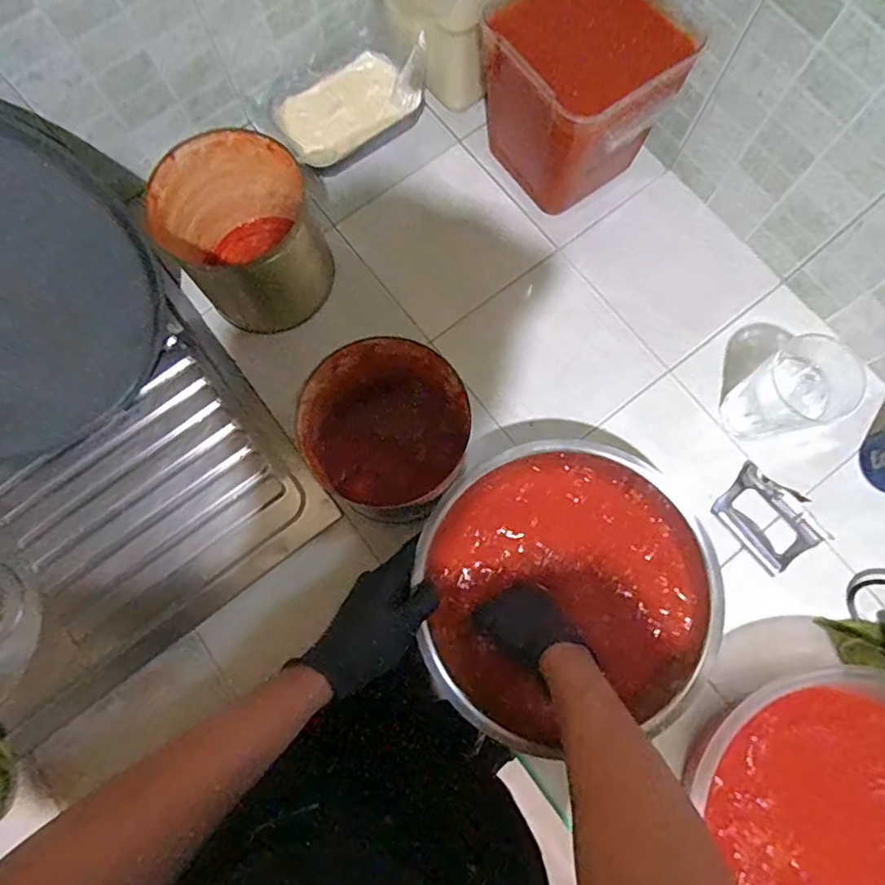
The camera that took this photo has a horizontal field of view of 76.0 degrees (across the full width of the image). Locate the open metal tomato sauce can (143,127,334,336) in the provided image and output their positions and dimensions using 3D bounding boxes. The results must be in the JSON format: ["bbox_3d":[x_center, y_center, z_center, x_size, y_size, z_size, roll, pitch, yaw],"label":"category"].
[{"bbox_3d":[-0.209,-0.228,0.632,0.165,0.141,0.157,0,77,1],"label":"open metal tomato sauce can"}]

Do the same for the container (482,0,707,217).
[{"bbox_3d":[0.141,-0.373,0.639,0.131,0.178,0.182,-38,79,-7],"label":"container"}]

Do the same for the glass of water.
[{"bbox_3d":[0.360,-0.050,0.601,0.092,0.110,0.079,-38,79,-7],"label":"glass of water"}]

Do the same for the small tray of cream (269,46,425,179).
[{"bbox_3d":[-0.124,-0.417,0.707,0.172,0.035,0.118,-42,80,-8],"label":"small tray of cream"}]

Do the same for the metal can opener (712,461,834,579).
[{"bbox_3d":[0.357,0.082,0.621,0.083,0.010,0.107,-38,79,-7],"label":"metal can opener"}]

